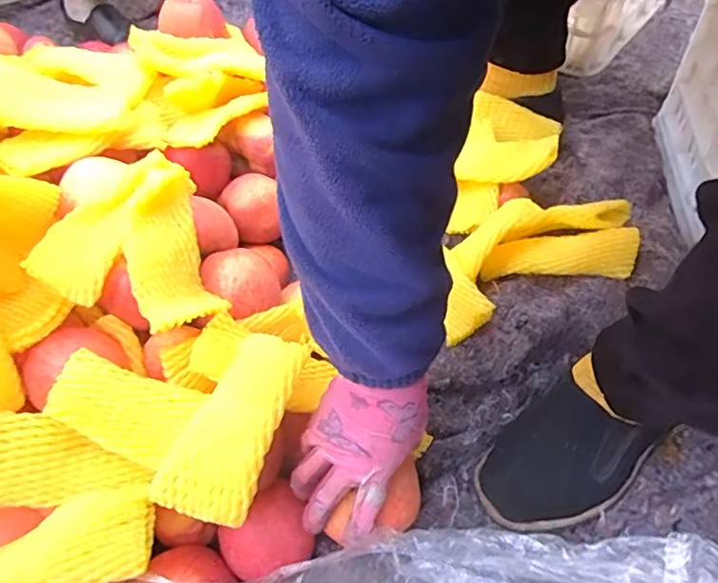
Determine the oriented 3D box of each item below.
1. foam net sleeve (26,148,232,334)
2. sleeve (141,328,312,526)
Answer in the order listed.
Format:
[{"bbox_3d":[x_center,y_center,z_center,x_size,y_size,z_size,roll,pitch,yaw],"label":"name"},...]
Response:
[{"bbox_3d":[-0.172,-0.036,0.452,0.118,0.083,0.134,11,59,11],"label":"foam net sleeve"},{"bbox_3d":[-0.091,0.091,0.396,0.066,0.017,0.141,16,60,14],"label":"sleeve"}]

